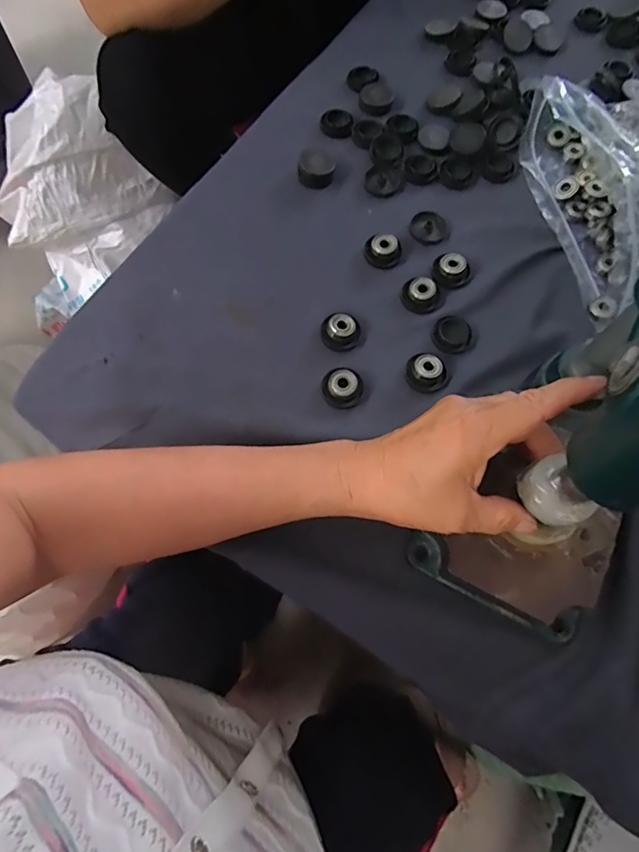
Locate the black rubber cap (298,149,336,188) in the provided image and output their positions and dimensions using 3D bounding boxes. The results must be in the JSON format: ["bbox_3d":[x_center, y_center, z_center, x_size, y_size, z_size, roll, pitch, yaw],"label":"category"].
[{"bbox_3d":[-0.003,-0.240,0.451,0.033,0.014,0.033,1,70,-2],"label":"black rubber cap"}]

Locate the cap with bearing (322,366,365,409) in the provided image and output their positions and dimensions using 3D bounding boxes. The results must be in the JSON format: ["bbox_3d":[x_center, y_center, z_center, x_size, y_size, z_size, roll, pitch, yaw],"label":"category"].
[{"bbox_3d":[0.018,-0.029,0.372,0.031,0.013,0.028,6,70,0],"label":"cap with bearing"}]

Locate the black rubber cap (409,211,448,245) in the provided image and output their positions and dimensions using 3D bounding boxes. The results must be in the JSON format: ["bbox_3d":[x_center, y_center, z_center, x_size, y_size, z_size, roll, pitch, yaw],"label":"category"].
[{"bbox_3d":[0.097,-0.178,0.433,0.032,0.005,0.032,1,70,-2],"label":"black rubber cap"}]

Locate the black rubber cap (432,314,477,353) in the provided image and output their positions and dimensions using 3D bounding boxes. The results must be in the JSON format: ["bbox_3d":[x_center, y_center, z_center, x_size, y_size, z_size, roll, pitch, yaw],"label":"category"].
[{"bbox_3d":[0.109,-0.074,0.391,0.034,0.007,0.029,29,72,8],"label":"black rubber cap"}]

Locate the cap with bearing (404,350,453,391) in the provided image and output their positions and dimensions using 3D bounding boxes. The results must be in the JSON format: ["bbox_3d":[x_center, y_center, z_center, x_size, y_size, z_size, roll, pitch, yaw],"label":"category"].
[{"bbox_3d":[0.085,-0.042,0.379,0.034,0.013,0.029,25,71,7],"label":"cap with bearing"}]

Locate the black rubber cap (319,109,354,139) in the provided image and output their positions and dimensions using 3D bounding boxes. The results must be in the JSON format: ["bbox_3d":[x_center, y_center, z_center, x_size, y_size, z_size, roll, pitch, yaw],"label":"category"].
[{"bbox_3d":[0.018,-0.303,0.486,0.033,0.007,0.033,1,70,-2],"label":"black rubber cap"}]

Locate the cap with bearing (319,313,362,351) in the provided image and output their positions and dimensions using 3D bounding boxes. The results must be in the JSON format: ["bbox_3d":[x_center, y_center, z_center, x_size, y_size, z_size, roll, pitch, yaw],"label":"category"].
[{"bbox_3d":[0.017,-0.076,0.389,0.031,0.016,0.024,1,70,-2],"label":"cap with bearing"}]

